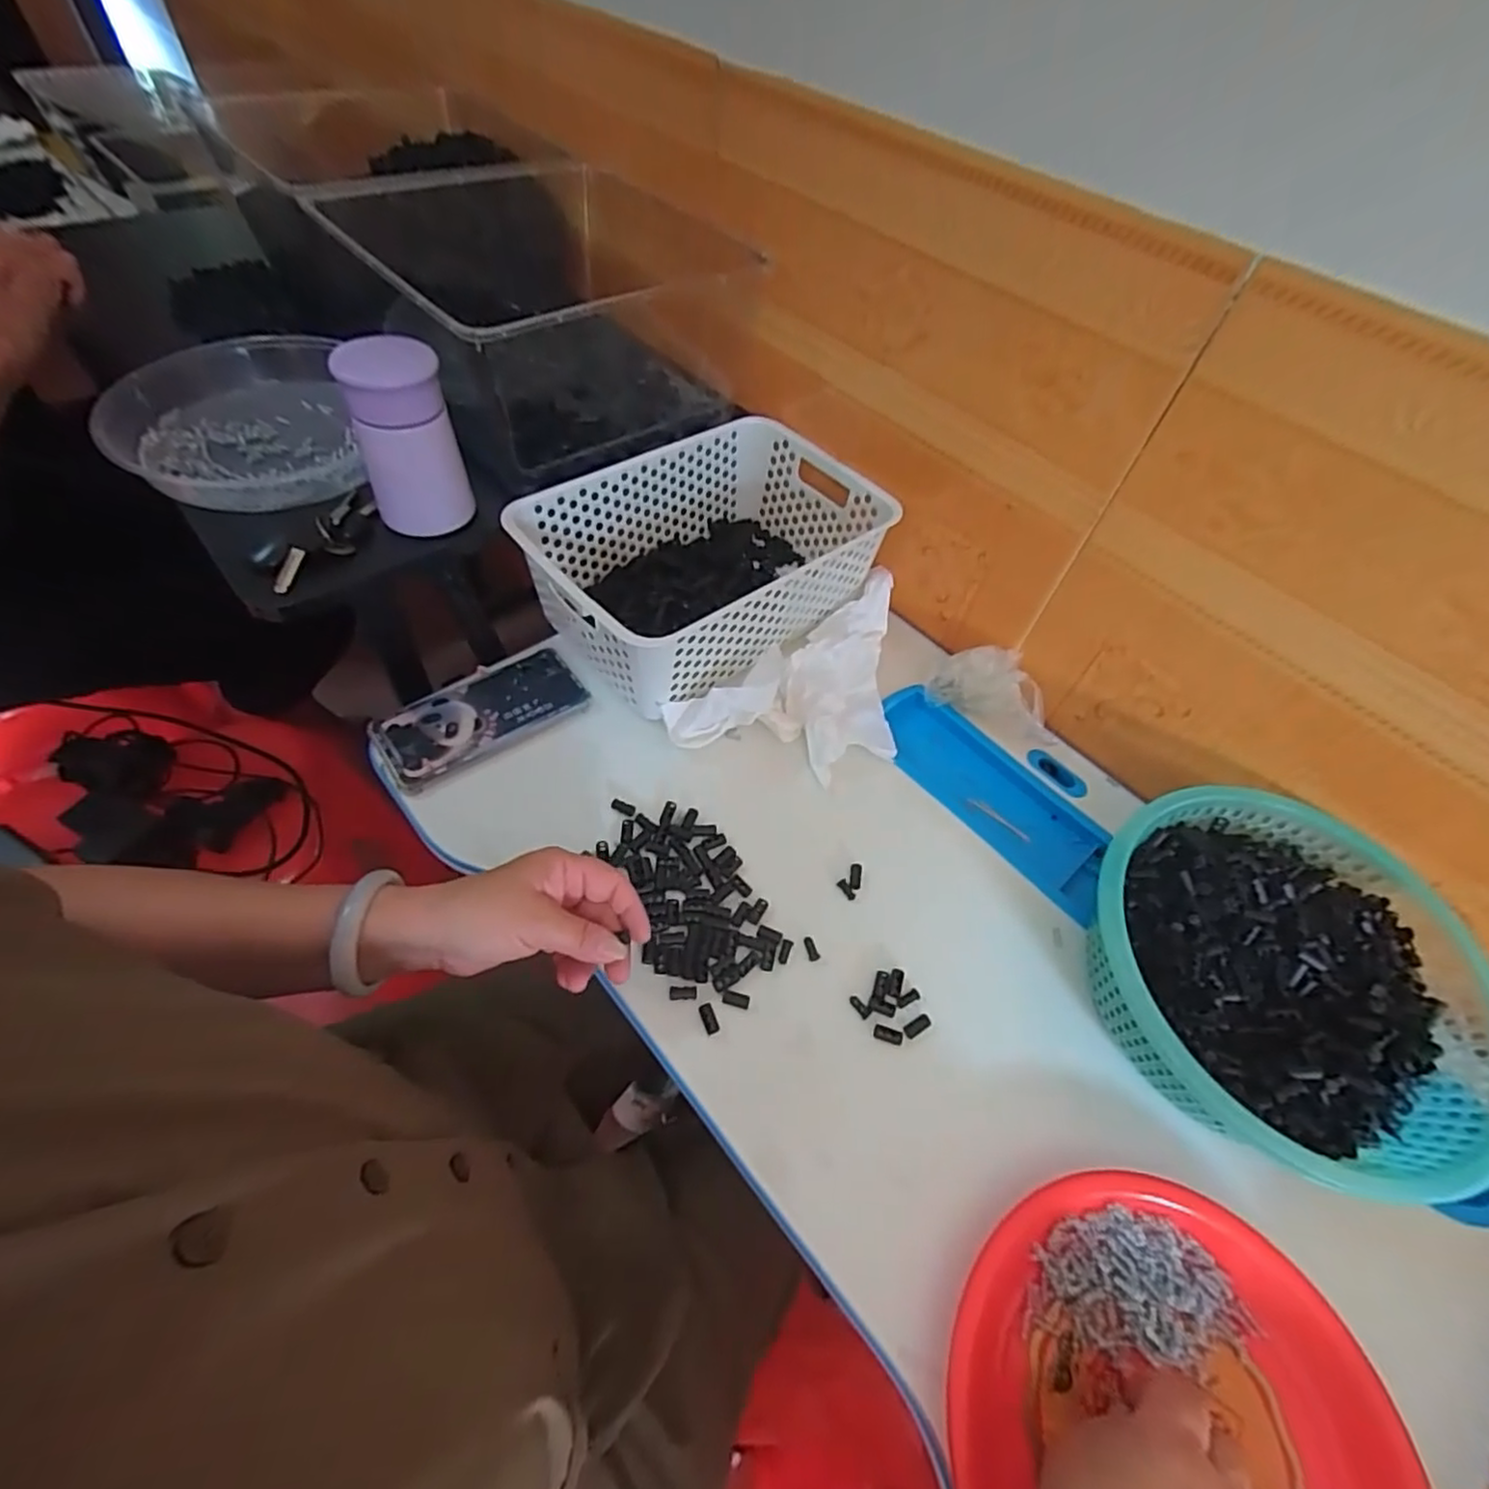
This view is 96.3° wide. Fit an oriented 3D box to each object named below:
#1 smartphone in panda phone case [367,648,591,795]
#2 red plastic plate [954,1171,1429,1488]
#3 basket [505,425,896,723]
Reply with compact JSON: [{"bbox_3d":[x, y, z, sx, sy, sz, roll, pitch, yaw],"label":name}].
[{"bbox_3d":[-0.218,-0.026,0.555,0.162,0.009,0.089,-33,64,-26],"label":"smartphone in panda phone case"},{"bbox_3d":[0.216,0.345,0.329,0.204,0.044,0.218,3,52,-4],"label":"red plastic plate"},{"bbox_3d":[-0.033,-0.166,0.607,0.296,0.108,0.202,-33,64,-26],"label":"basket"}]

